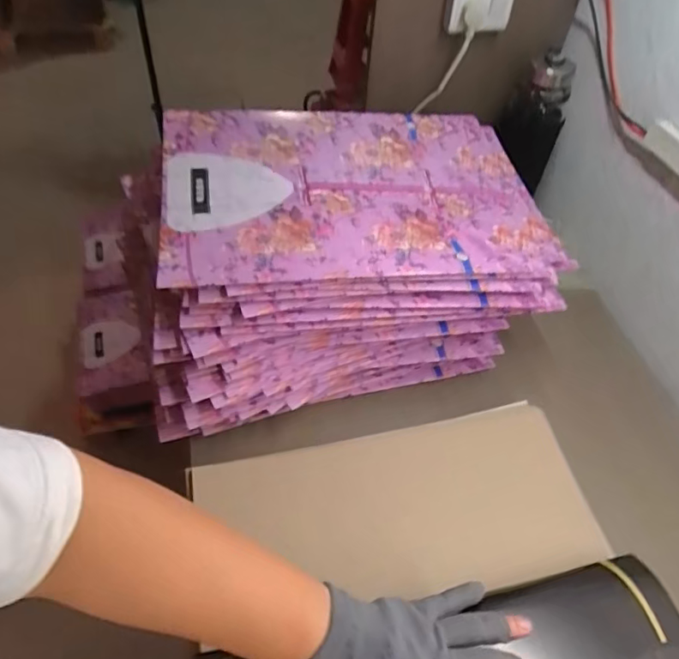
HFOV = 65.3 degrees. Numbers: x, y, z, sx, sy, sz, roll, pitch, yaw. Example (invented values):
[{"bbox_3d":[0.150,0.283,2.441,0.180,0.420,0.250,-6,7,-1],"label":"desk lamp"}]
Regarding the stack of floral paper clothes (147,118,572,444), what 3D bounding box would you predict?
[{"bbox_3d":[0.010,-0.109,0.691,0.501,0.180,0.367,-10,52,-15],"label":"stack of floral paper clothes"}]

